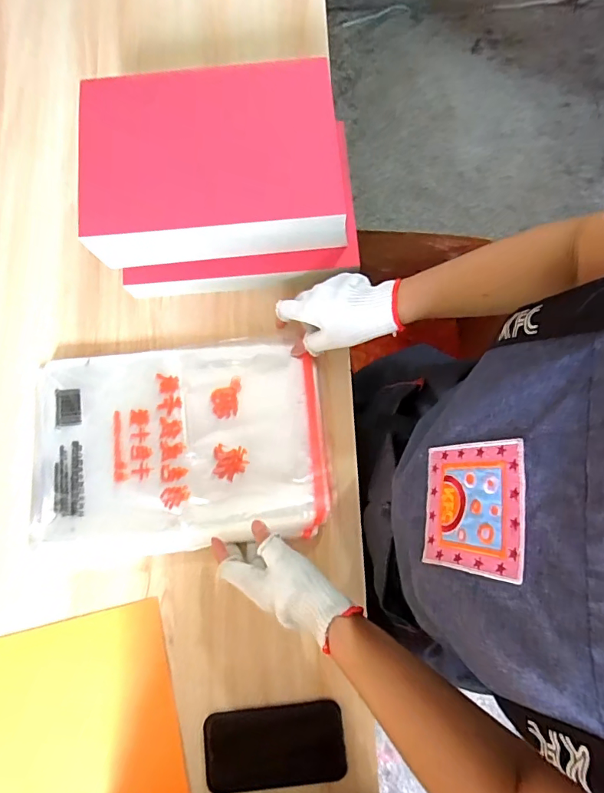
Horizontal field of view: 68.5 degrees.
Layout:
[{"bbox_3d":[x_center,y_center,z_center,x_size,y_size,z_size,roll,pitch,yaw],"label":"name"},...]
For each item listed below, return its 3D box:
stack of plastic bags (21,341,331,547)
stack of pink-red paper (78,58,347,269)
[{"bbox_3d":[-0.153,0.057,0.538,0.350,0.026,0.237,-7,78,0],"label":"stack of plastic bags"},{"bbox_3d":[-0.110,-0.280,0.534,0.317,0.064,0.218,-6,79,-1],"label":"stack of pink-red paper"}]

